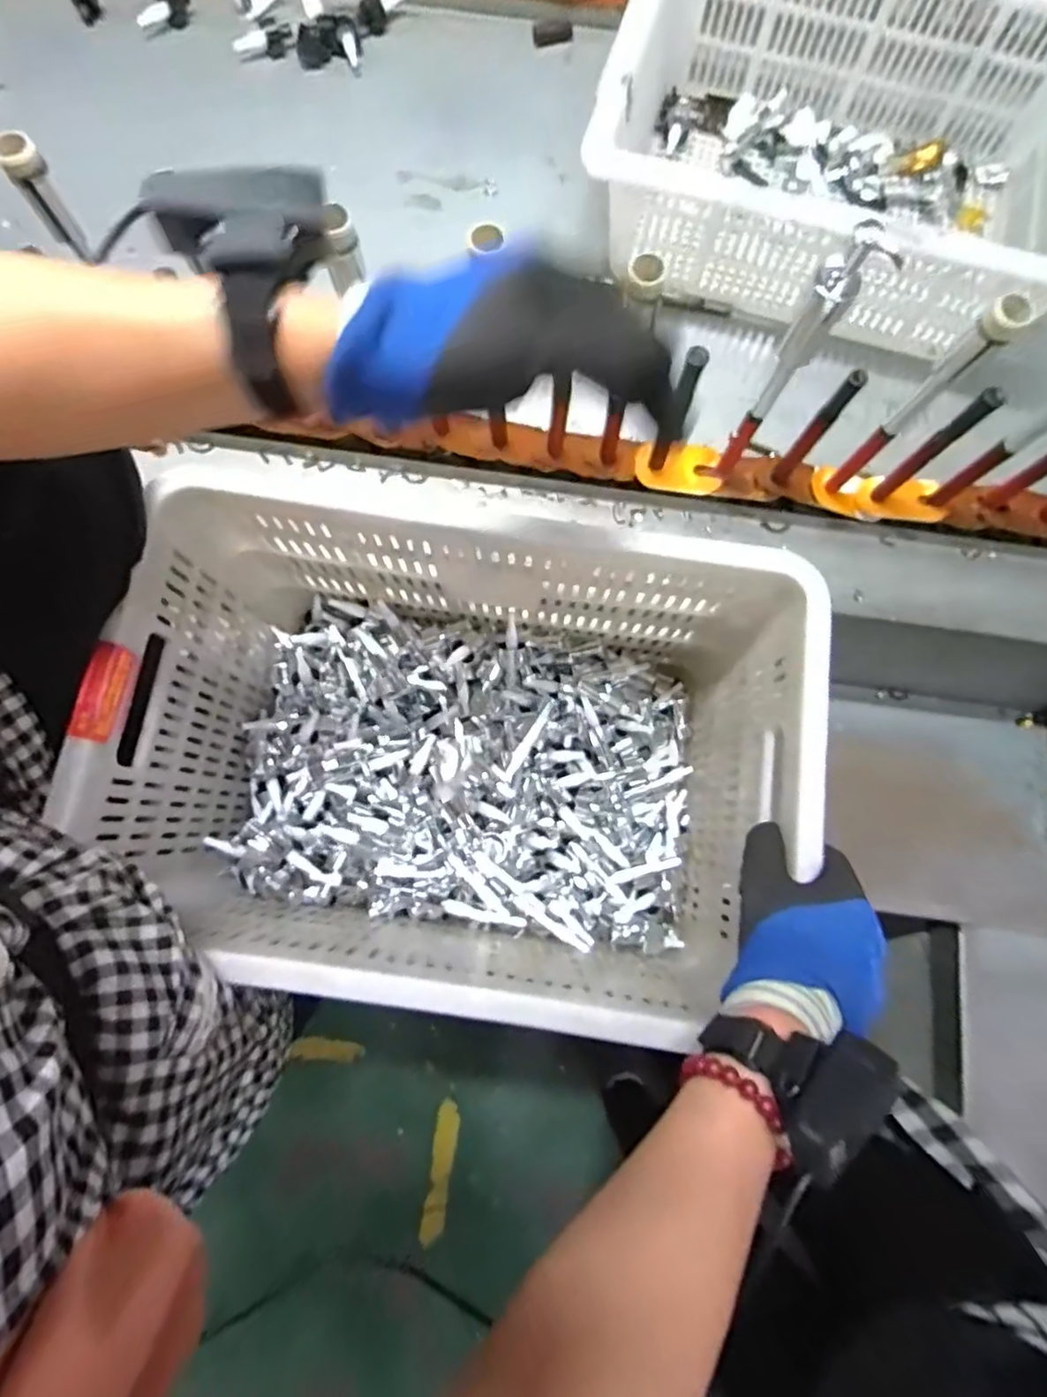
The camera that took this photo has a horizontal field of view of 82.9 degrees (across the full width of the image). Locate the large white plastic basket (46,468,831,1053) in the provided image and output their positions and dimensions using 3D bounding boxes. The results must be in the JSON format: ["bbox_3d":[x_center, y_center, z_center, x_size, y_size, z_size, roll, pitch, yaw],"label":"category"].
[{"bbox_3d":[-0.049,0.058,0.550,0.521,0.270,0.349,9,76,1],"label":"large white plastic basket"}]

